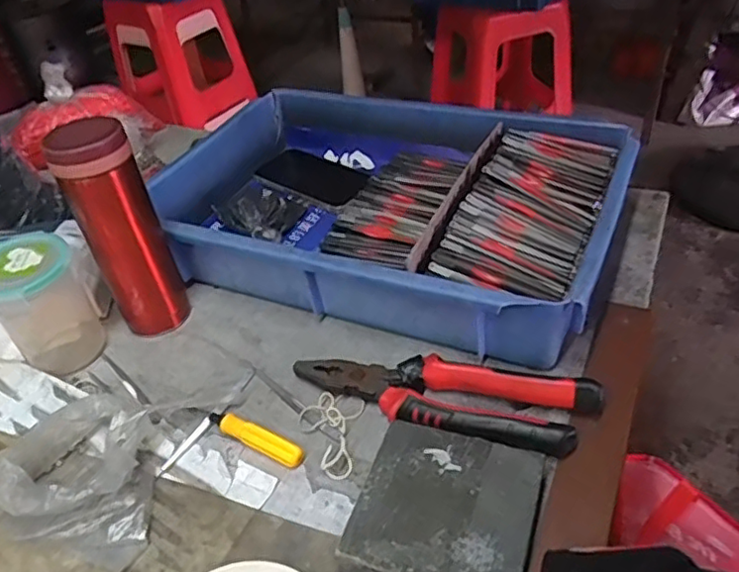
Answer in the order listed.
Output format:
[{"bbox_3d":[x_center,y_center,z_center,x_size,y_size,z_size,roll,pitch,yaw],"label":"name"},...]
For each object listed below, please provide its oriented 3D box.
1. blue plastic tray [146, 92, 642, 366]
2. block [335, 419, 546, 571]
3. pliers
[{"bbox_3d":[0.015,-0.082,0.612,0.423,0.081,0.289,14,44,23],"label":"blue plastic tray"},{"bbox_3d":[0.048,0.139,0.384,0.102,0.030,0.112,11,43,20],"label":"block"},{"bbox_3d":[0.050,0.078,0.457,0.222,0.024,0.057,8,42,18],"label":"pliers"}]

